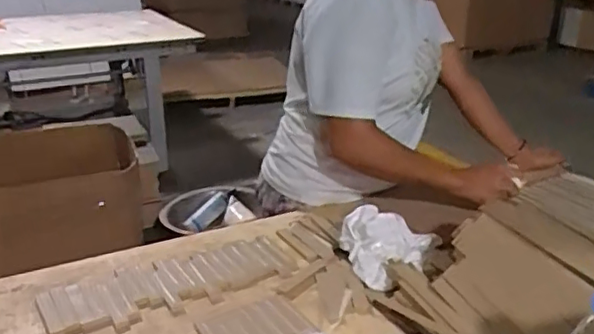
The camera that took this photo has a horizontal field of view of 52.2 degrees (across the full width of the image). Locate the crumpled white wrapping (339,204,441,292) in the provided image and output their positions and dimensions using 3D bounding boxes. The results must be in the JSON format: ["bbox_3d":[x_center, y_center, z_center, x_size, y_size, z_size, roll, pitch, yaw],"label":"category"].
[{"bbox_3d":[0.141,0.129,0.944,0.152,0.092,0.123,2,22,11],"label":"crumpled white wrapping"}]

